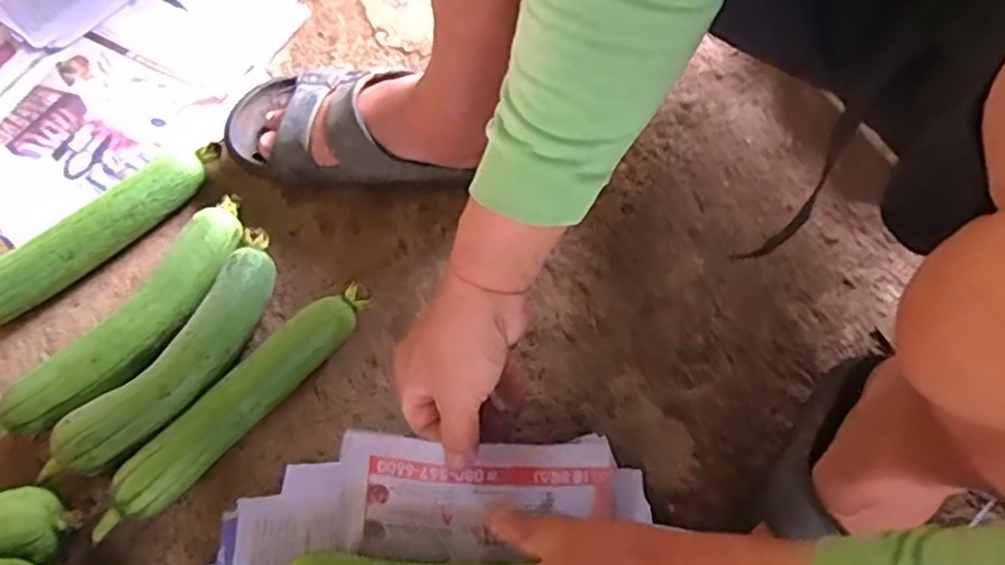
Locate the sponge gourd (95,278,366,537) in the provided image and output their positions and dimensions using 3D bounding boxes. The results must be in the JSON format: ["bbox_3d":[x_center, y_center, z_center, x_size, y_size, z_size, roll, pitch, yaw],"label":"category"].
[{"bbox_3d":[-0.201,0.092,0.525,0.043,0.045,0.245,40,71,16],"label":"sponge gourd"}]

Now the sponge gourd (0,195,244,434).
[{"bbox_3d":[-0.289,0.031,0.543,0.071,0.052,0.241,33,71,14],"label":"sponge gourd"}]

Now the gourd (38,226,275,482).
[{"bbox_3d":[-0.251,0.059,0.535,0.070,0.047,0.236,31,69,13],"label":"gourd"}]

